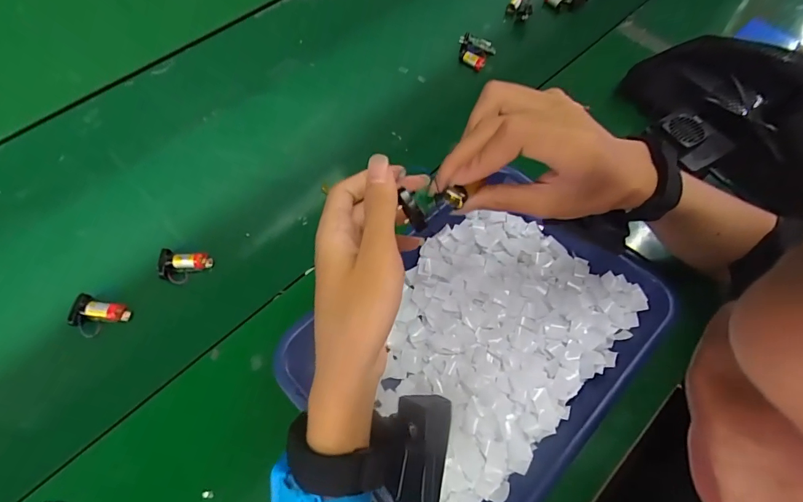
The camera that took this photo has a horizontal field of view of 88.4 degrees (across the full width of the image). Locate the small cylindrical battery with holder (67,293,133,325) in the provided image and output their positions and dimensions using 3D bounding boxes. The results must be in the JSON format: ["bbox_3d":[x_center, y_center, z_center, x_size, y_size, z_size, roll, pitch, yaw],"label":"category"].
[{"bbox_3d":[-0.306,0.060,0.421,0.051,0.013,0.030,9,65,-13],"label":"small cylindrical battery with holder"}]

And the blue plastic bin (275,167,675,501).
[{"bbox_3d":[0.077,0.084,0.407,0.323,0.057,0.245,-38,74,-19],"label":"blue plastic bin"}]

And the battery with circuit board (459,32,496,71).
[{"bbox_3d":[0.106,-0.289,0.599,0.051,0.027,0.040,21,66,5],"label":"battery with circuit board"}]

